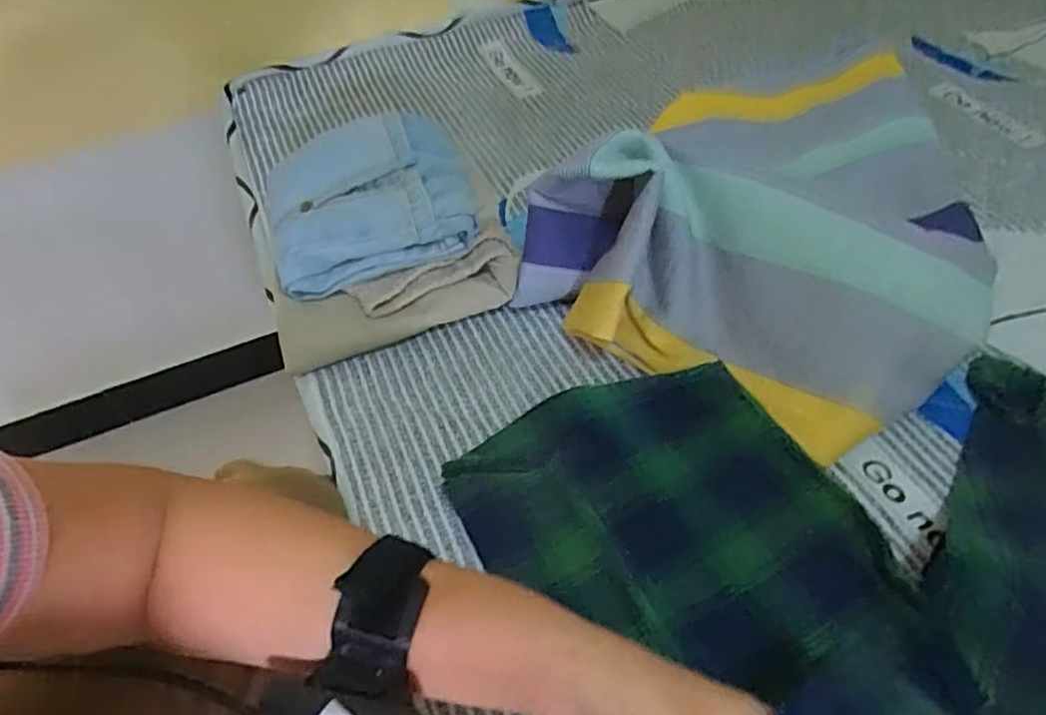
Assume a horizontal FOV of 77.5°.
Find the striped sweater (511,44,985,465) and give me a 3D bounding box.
[{"bbox_3d":[0.227,-0.158,0.527,0.278,0.119,0.452,26,57,22],"label":"striped sweater"}]

